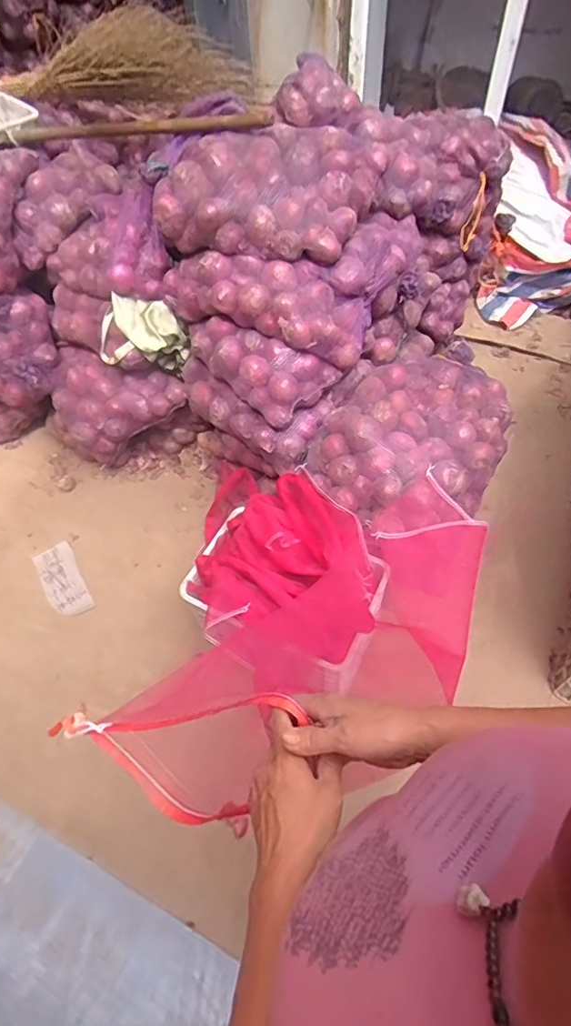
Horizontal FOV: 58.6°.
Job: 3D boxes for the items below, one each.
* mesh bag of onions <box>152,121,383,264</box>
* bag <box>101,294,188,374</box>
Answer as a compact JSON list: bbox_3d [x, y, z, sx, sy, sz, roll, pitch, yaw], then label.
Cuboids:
[{"bbox_3d":[-0.053,-0.874,1.361,0.540,0.190,0.373,14,56,14],"label":"mesh bag of onions"},{"bbox_3d":[-0.487,-0.564,1.699,0.301,0.240,0.146,16,56,15],"label":"bag"}]

